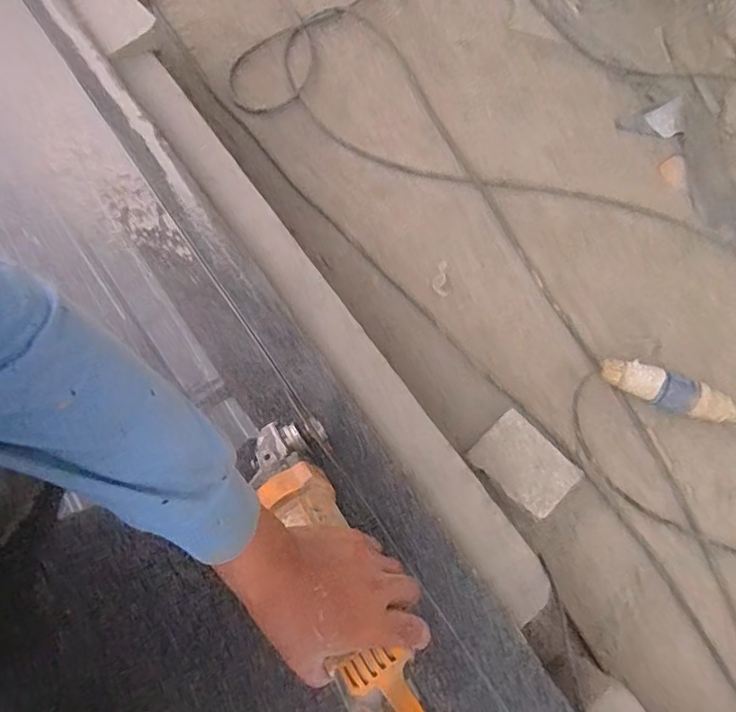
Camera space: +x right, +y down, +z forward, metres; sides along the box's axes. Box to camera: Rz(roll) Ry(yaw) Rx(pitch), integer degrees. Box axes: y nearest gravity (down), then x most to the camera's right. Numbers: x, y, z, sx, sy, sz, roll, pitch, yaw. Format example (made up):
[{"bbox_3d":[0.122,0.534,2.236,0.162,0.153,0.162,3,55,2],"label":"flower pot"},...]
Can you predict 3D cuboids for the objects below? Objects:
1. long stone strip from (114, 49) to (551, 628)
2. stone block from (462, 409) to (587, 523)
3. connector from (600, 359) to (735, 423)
[{"bbox_3d":[-0.088,-0.089,0.649,0.064,0.045,0.902,-34,74,-9],"label":"long stone strip"},{"bbox_3d":[0.213,0.148,0.708,0.129,0.034,0.091,40,78,13],"label":"stone block"},{"bbox_3d":[0.414,0.051,0.708,0.196,0.046,0.046,20,74,8],"label":"connector"}]

